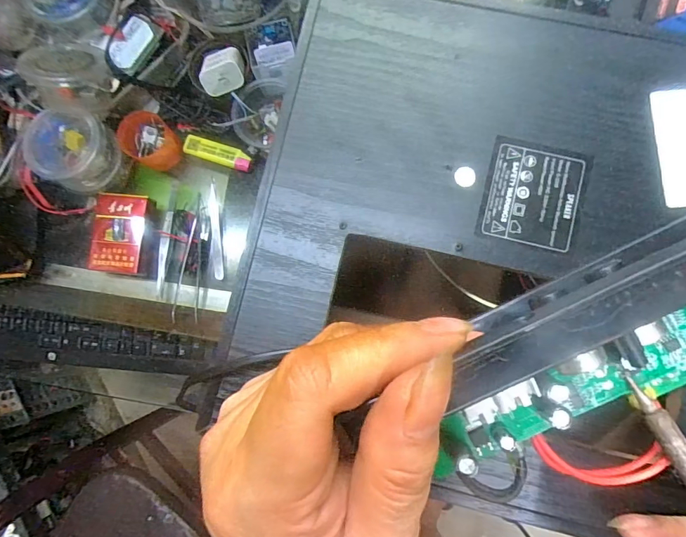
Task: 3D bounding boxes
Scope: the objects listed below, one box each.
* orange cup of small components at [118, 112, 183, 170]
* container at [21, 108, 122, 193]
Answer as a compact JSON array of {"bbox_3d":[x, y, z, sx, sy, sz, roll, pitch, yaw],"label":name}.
[{"bbox_3d":[-0.212,-0.140,0.472,0.047,0.045,0.049,0,83,4],"label":"orange cup of small components"},{"bbox_3d":[-0.276,-0.121,0.435,0.072,0.053,0.072,0,83,4],"label":"container"}]

